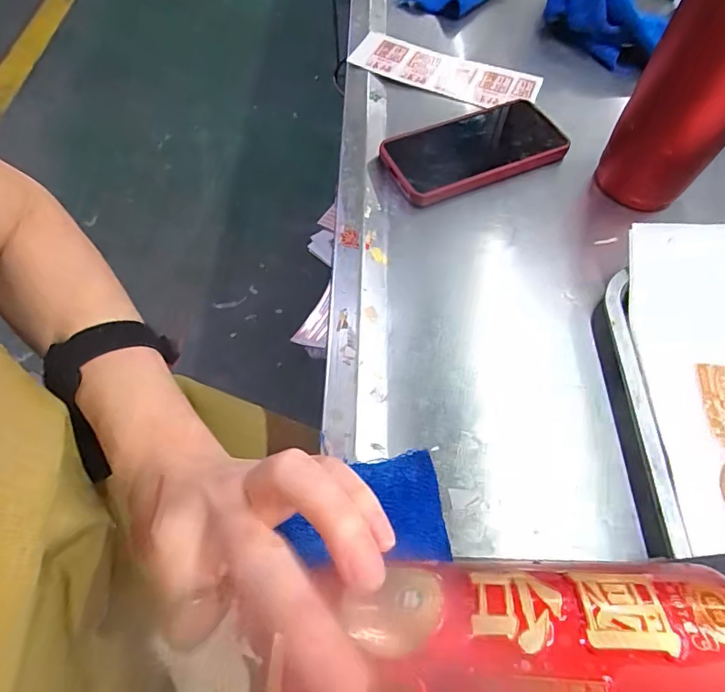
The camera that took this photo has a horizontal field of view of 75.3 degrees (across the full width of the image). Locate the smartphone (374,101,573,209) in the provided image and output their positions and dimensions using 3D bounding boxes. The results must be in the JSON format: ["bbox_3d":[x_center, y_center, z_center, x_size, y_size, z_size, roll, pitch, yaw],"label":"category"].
[{"bbox_3d":[0.104,-0.185,0.437,0.167,0.018,0.081,-21,63,-10],"label":"smartphone"}]

